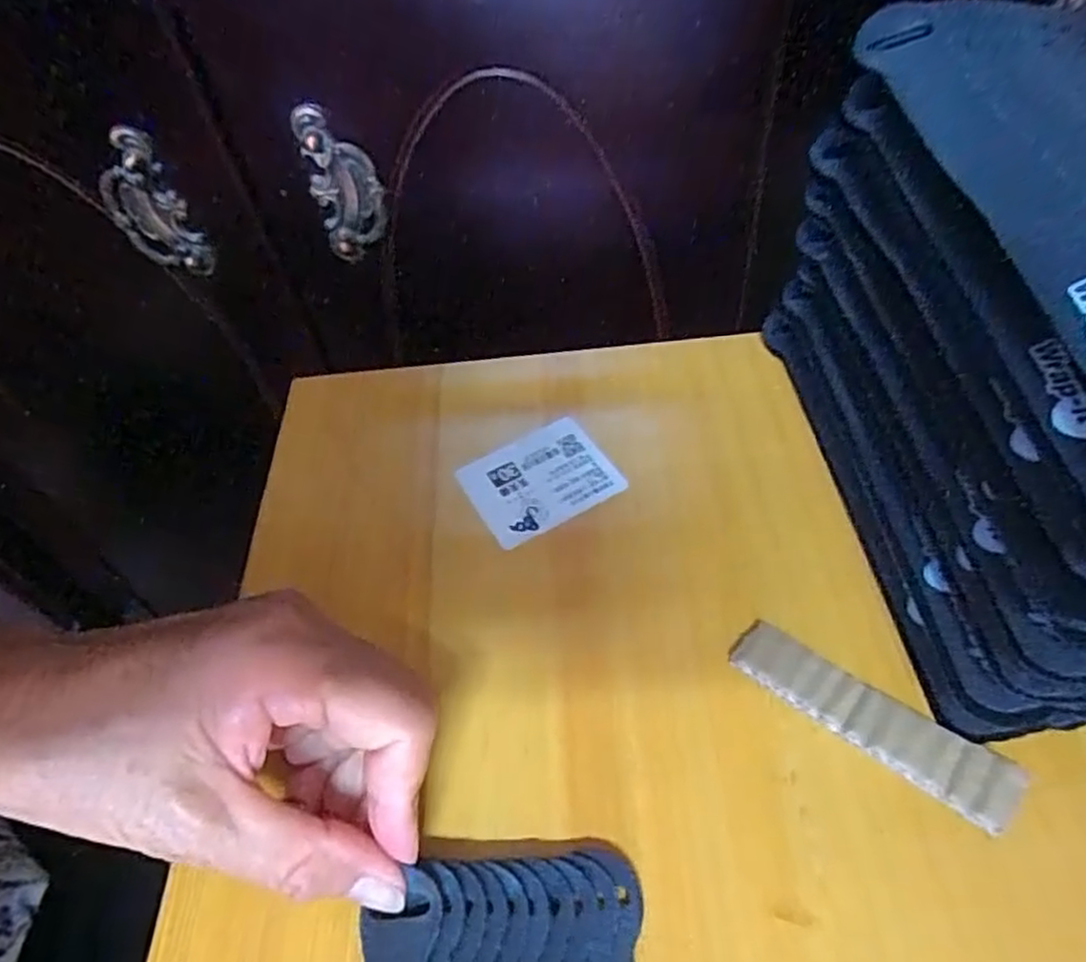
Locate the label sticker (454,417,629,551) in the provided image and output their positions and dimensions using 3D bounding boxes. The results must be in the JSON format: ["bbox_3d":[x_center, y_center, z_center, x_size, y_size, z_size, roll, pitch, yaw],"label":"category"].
[{"bbox_3d":[-0.001,0.001,0.306,0.060,0.009,0.048,-28,54,-15],"label":"label sticker"}]

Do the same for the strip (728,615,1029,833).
[{"bbox_3d":[0.102,0.074,0.227,0.087,0.006,0.021,31,61,27],"label":"strip"}]

